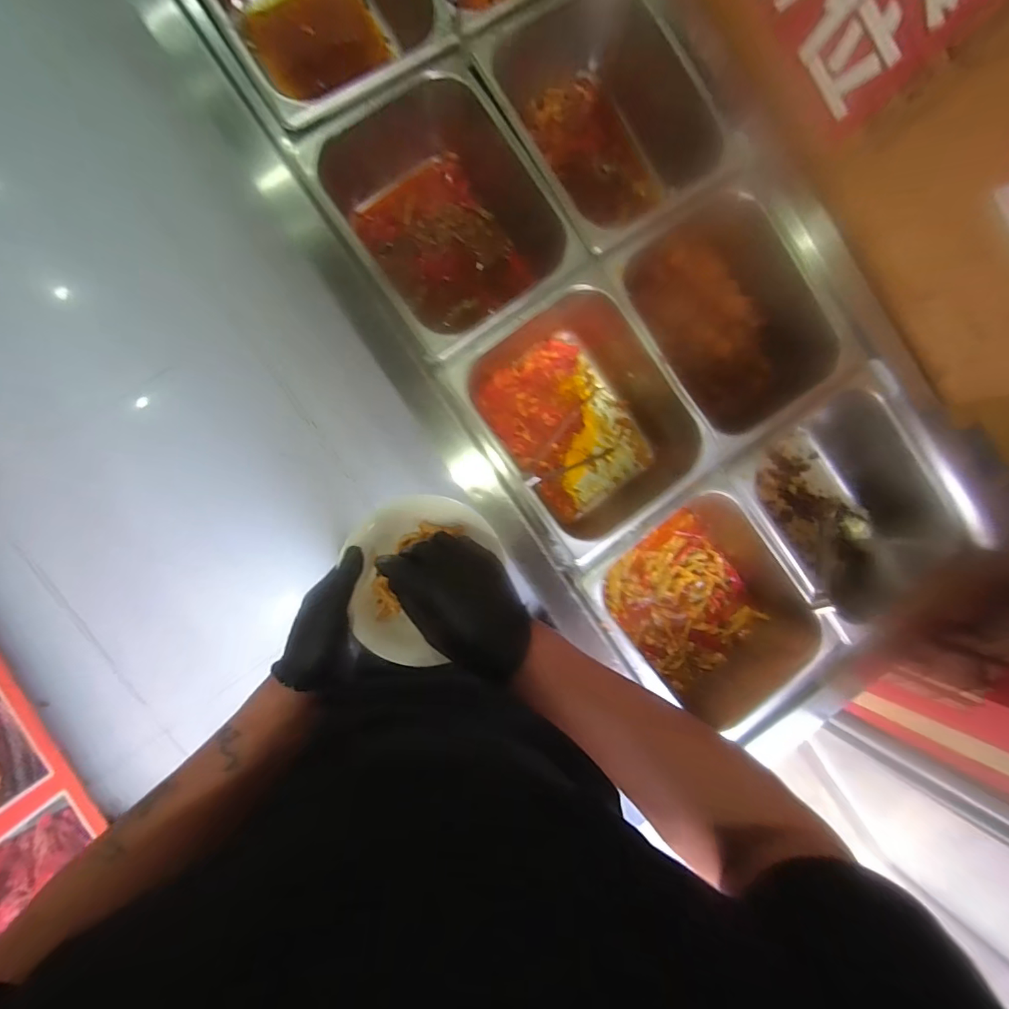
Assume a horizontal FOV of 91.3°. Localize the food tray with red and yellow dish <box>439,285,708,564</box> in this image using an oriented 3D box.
[{"bbox_3d":[0.108,-0.125,0.766,0.269,0.169,0.331,-34,94,-4],"label":"food tray with red and yellow dish"}]

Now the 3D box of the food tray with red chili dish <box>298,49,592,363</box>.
[{"bbox_3d":[-0.087,-0.414,0.729,0.290,0.159,0.356,-33,94,-4],"label":"food tray with red chili dish"}]

